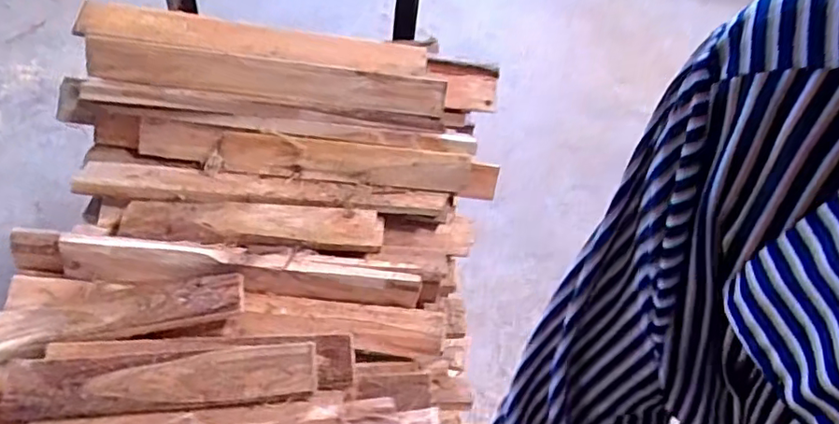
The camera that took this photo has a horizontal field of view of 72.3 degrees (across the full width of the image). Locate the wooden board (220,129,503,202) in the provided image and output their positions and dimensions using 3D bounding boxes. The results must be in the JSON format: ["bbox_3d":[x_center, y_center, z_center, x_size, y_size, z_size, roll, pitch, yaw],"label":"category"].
[{"bbox_3d":[-0.081,-0.067,0.788,0.381,0.025,0.057,6,83,-6],"label":"wooden board"}]

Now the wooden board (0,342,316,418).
[{"bbox_3d":[-0.256,0.167,0.572,0.292,0.016,0.057,-2,76,-6],"label":"wooden board"}]

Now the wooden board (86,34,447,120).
[{"bbox_3d":[-0.201,-0.184,0.795,0.480,0.017,0.065,6,73,-9],"label":"wooden board"}]

